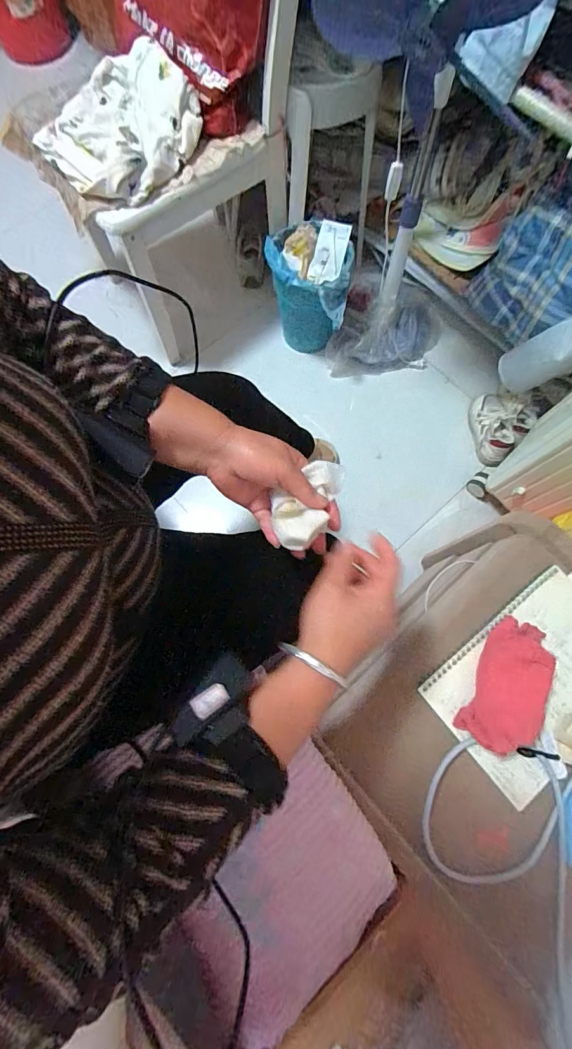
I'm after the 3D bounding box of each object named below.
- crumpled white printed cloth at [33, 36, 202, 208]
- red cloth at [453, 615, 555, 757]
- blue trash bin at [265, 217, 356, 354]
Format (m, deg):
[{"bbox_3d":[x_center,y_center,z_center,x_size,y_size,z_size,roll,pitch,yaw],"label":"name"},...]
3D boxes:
[{"bbox_3d":[-0.301,-0.749,0.740,0.257,0.073,0.268,41,80,11],"label":"crumpled white printed cloth"},{"bbox_3d":[0.267,0.189,0.466,0.076,0.049,0.156,22,77,7],"label":"red cloth"},{"bbox_3d":[0.056,-0.582,1.019,0.195,0.256,0.207,0,75,2],"label":"blue trash bin"}]

